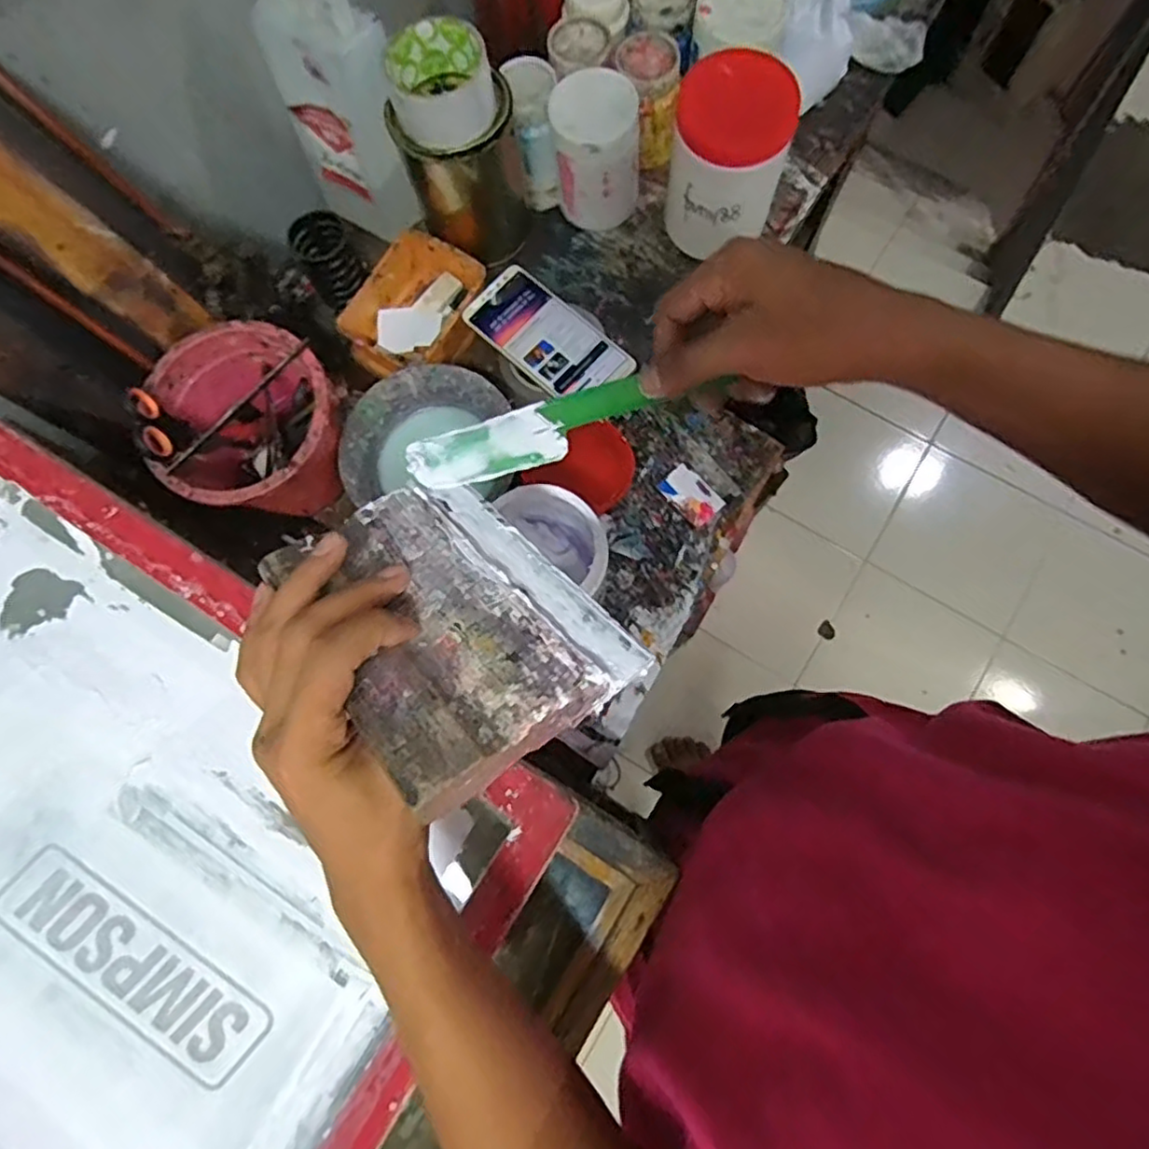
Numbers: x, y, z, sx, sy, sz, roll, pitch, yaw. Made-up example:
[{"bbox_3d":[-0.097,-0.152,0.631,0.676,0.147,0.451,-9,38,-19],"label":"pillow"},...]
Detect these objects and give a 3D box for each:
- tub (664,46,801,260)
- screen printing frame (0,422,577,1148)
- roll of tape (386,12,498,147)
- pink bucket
[{"bbox_3d":[0.138,-0.380,0.618,0.099,0.133,0.100,-1,78,3],"label":"tub"},{"bbox_3d":[-0.315,0.186,0.427,0.491,0.040,0.402,32,81,6],"label":"screen printing frame"},{"bbox_3d":[-0.110,-0.403,0.556,0.081,0.047,0.082,-1,78,3],"label":"roll of tape"},{"bbox_3d":[-0.270,-0.122,0.588,0.146,0.114,0.144,-1,78,3],"label":"pink bucket"}]

